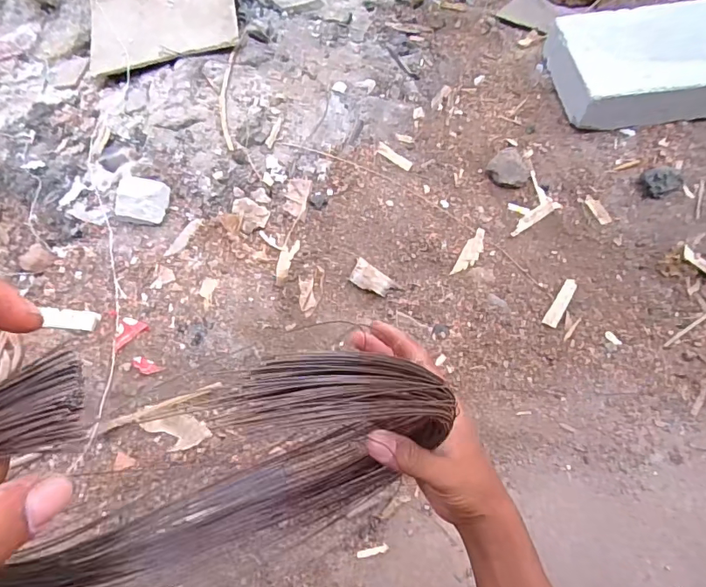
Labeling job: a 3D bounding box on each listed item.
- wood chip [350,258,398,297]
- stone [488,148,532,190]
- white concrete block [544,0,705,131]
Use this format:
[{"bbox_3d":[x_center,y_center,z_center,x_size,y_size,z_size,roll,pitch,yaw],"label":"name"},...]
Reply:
[{"bbox_3d":[0.028,-0.018,0.711,0.065,0.008,0.039,38,64,-6],"label":"wood chip"},{"bbox_3d":[0.247,-0.195,0.768,0.063,0.029,0.059,-1,60,2],"label":"stone"},{"bbox_3d":[0.511,-0.379,0.803,0.330,0.086,0.208,-4,60,1],"label":"white concrete block"}]

